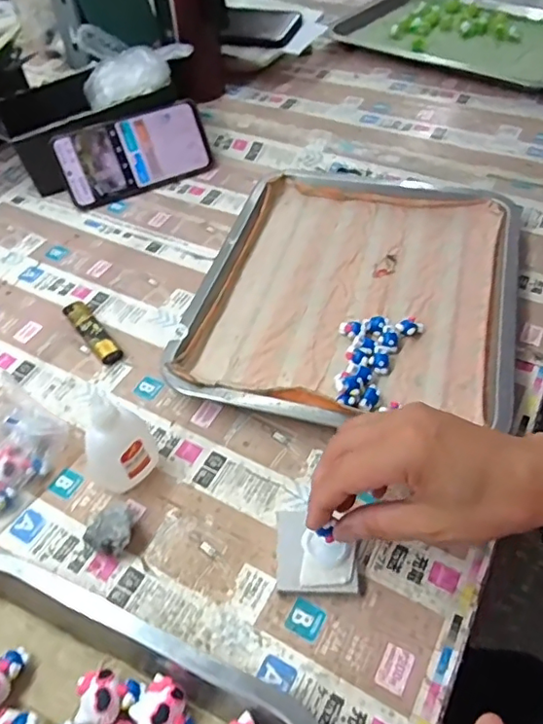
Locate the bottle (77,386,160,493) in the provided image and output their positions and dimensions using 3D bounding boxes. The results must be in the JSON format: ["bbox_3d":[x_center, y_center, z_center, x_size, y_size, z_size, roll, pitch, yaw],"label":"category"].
[{"bbox_3d":[-0.104,0.049,0.367,0.046,0.093,0.027,-25,53,-16],"label":"bottle"}]

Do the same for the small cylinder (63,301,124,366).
[{"bbox_3d":[-0.154,-0.026,0.490,0.020,0.013,0.080,-33,55,-21],"label":"small cylinder"}]

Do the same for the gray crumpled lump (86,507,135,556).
[{"bbox_3d":[-0.101,0.108,0.364,0.027,0.020,0.033,11,52,13],"label":"gray crumpled lump"}]

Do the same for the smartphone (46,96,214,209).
[{"bbox_3d":[-0.150,-0.231,0.625,0.163,0.076,0.008,-22,19,-13],"label":"smartphone"}]

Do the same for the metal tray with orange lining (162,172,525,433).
[{"bbox_3d":[0.077,-0.067,0.503,0.263,0.025,0.304,12,52,14],"label":"metal tray with orange lining"}]

